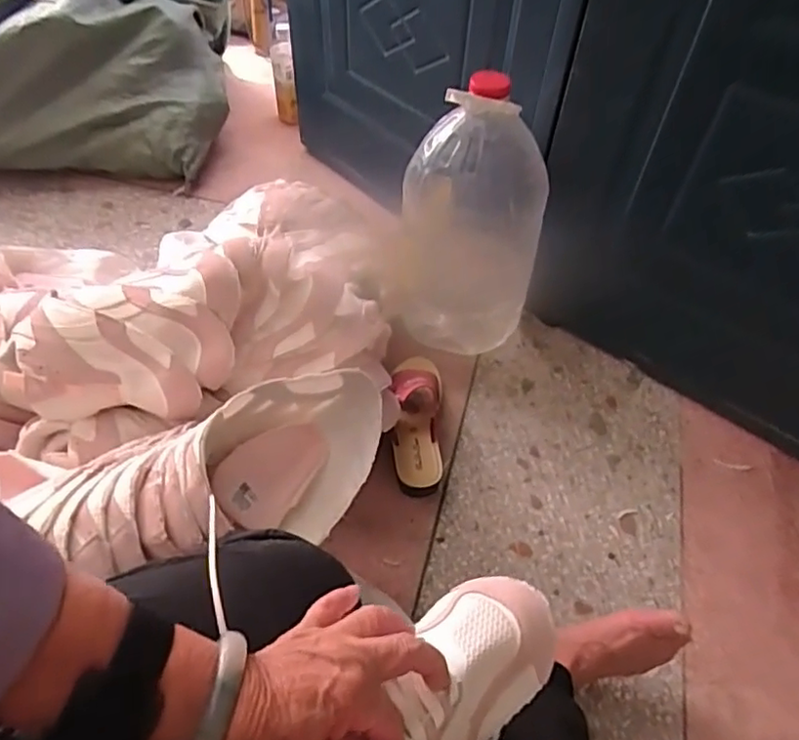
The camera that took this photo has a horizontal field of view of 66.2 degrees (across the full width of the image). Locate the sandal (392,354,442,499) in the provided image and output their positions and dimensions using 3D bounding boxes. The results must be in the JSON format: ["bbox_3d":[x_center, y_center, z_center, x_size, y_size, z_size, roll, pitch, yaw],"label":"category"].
[{"bbox_3d":[0.024,0.065,0.870,0.071,0.078,0.215,3,52,0],"label":"sandal"}]

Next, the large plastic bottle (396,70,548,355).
[{"bbox_3d":[0.105,-0.212,0.907,0.196,0.408,0.166,10,51,5],"label":"large plastic bottle"}]

